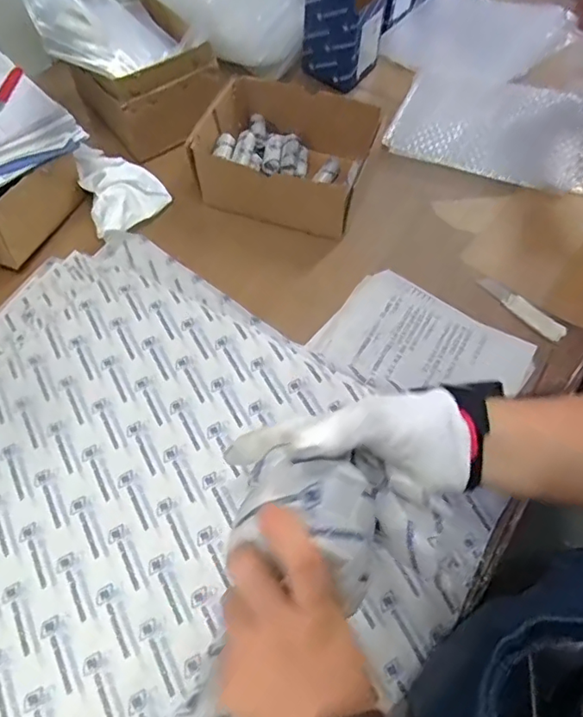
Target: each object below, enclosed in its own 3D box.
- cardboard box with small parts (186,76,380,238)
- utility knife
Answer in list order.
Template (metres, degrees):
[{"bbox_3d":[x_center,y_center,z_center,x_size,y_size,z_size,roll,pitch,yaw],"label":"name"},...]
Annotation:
[{"bbox_3d":[-0.009,-0.260,0.691,0.211,0.084,0.163,19,61,11],"label":"cardboard box with small parts"},{"bbox_3d":[0.261,-0.060,0.617,0.021,0.016,0.113,-35,65,-19],"label":"utility knife"}]

